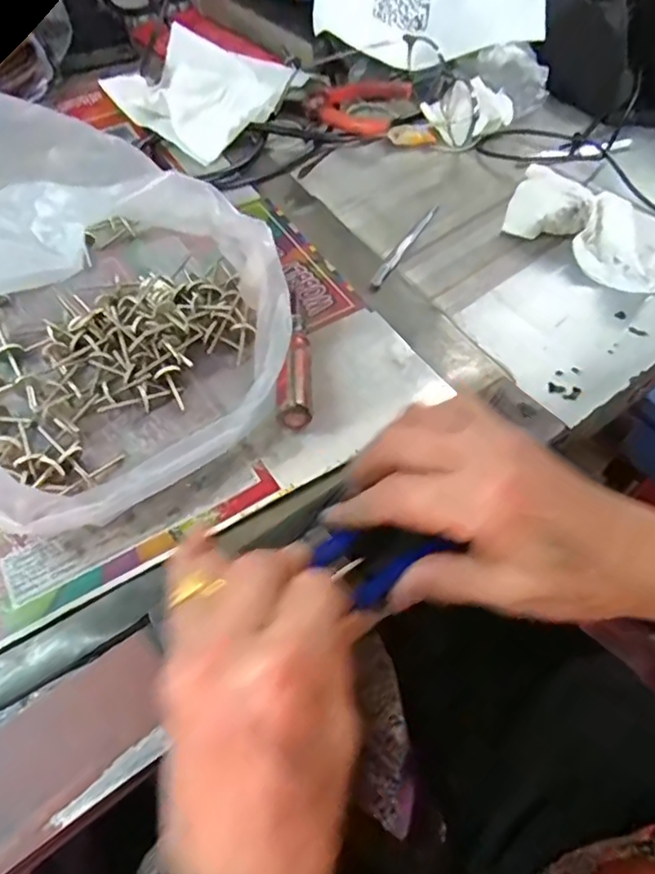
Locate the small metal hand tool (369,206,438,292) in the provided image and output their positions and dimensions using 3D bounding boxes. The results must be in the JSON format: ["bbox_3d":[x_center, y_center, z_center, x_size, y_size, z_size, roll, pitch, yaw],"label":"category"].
[{"bbox_3d":[0.055,-0.136,0.407,0.009,0.008,0.109,25,58,15],"label":"small metal hand tool"}]

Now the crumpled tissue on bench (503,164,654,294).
[{"bbox_3d":[0.189,-0.143,0.397,0.128,0.034,0.065,24,58,15],"label":"crumpled tissue on bench"}]

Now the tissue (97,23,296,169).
[{"bbox_3d":[-0.111,-0.303,0.505,0.127,0.030,0.145,24,58,14],"label":"tissue"}]

